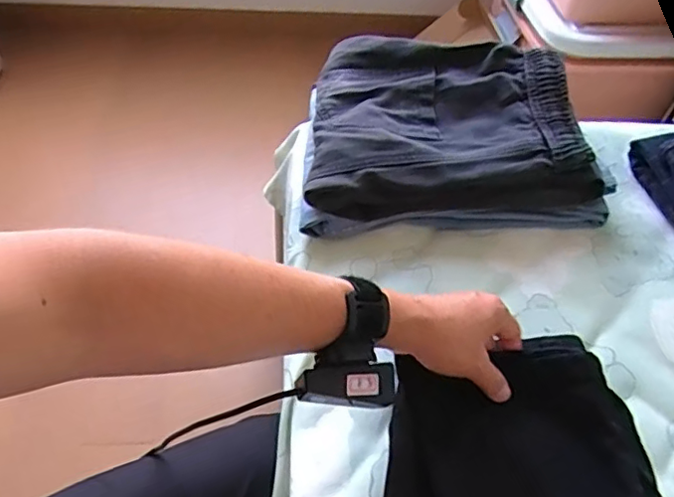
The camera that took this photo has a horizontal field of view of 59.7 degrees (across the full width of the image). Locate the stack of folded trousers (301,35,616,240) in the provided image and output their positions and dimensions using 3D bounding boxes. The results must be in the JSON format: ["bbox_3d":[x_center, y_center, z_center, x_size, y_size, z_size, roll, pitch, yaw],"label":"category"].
[{"bbox_3d":[0.127,-0.156,0.733,0.336,0.103,0.273,-3,53,-6],"label":"stack of folded trousers"}]

